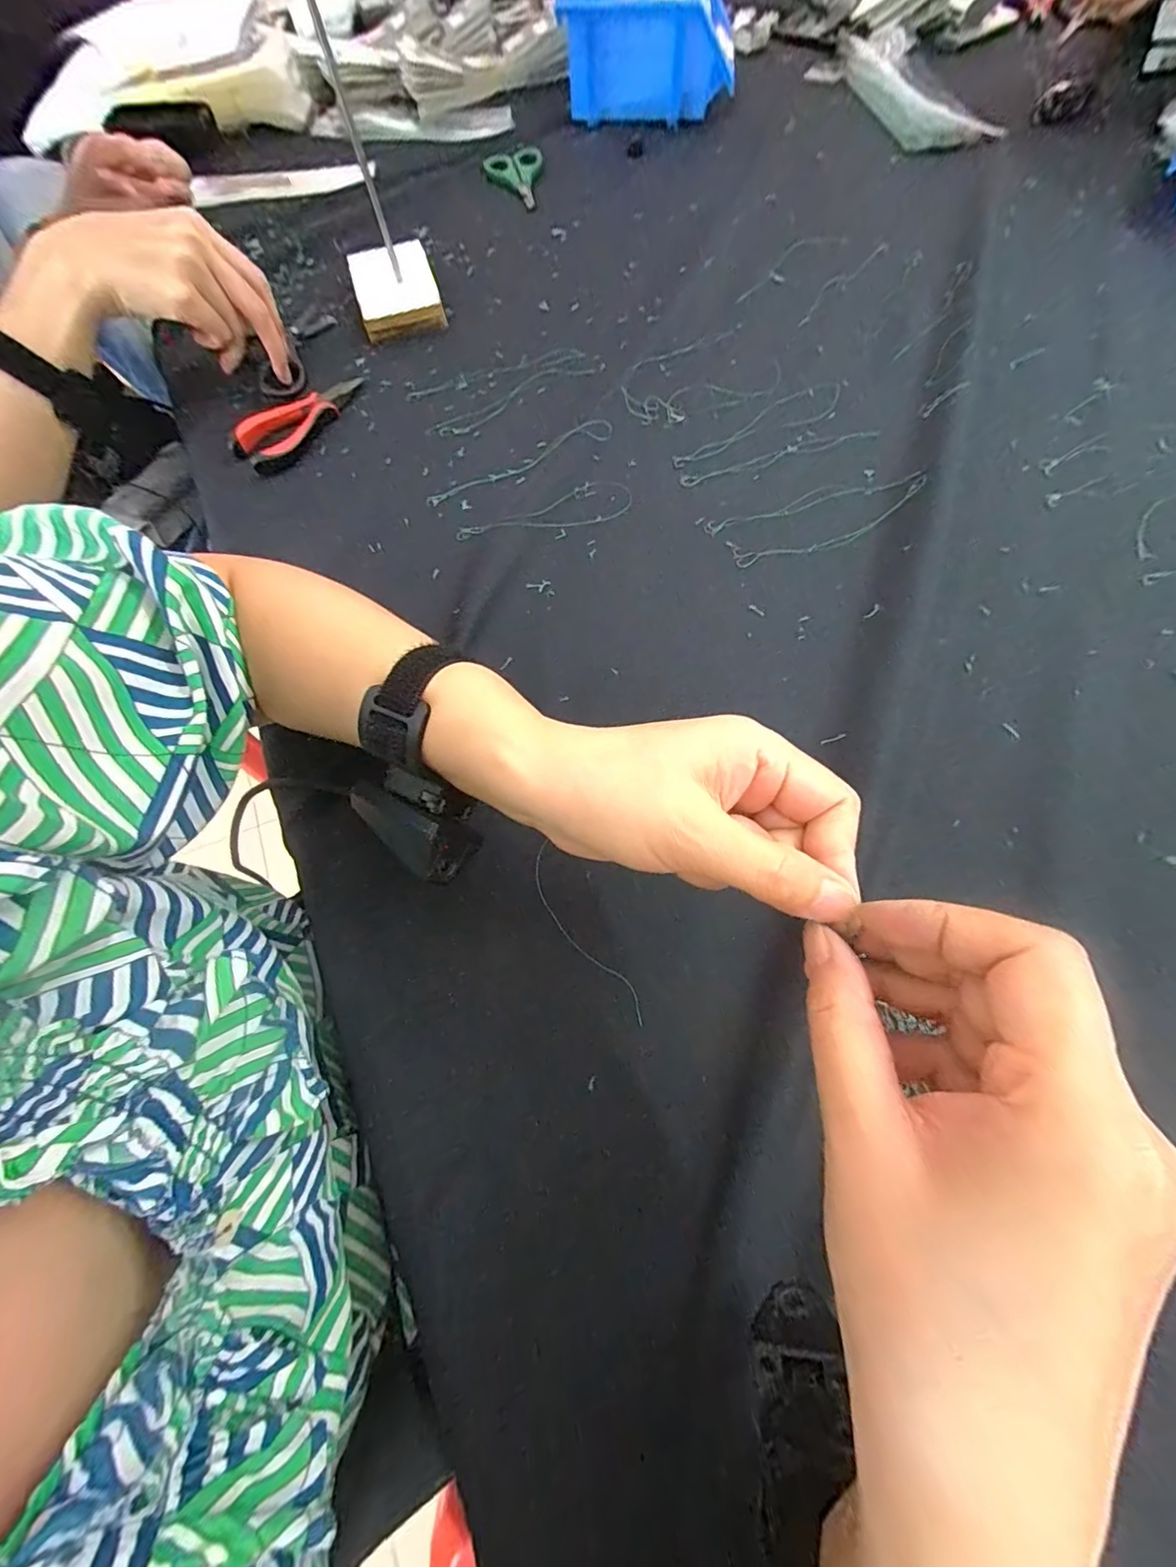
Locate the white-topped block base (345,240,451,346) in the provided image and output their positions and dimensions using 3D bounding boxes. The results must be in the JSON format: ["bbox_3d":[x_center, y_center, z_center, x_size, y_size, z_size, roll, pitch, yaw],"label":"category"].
[{"bbox_3d":[-0.172,-0.441,0.454,0.070,0.017,0.114,-17,71,-6],"label":"white-topped block base"}]

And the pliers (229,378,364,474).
[{"bbox_3d":[-0.231,-0.295,0.406,0.041,0.014,0.118,35,74,12],"label":"pliers"}]

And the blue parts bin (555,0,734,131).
[{"bbox_3d":[0.065,-0.786,0.540,0.173,0.079,0.129,6,70,3],"label":"blue parts bin"}]

